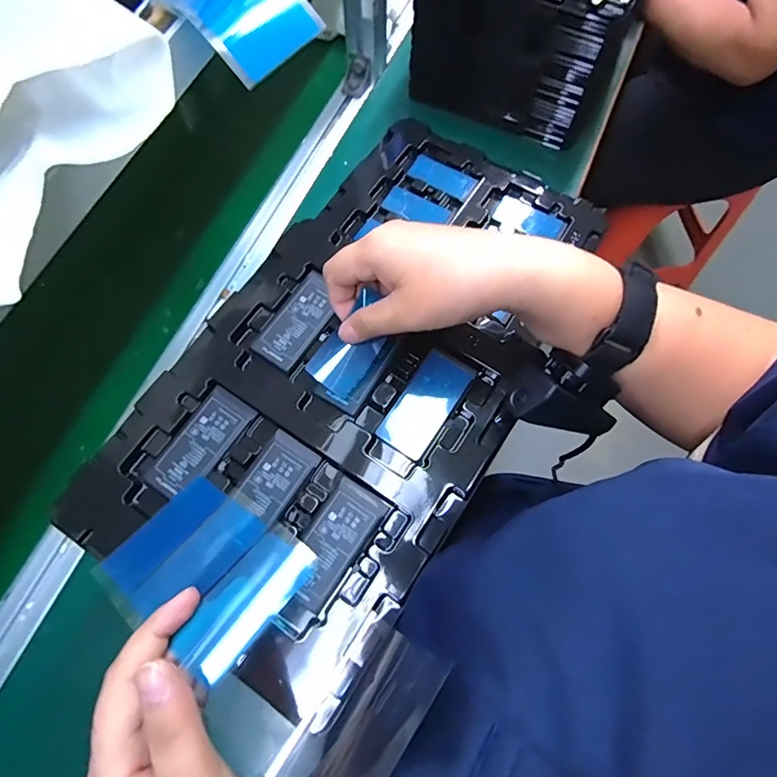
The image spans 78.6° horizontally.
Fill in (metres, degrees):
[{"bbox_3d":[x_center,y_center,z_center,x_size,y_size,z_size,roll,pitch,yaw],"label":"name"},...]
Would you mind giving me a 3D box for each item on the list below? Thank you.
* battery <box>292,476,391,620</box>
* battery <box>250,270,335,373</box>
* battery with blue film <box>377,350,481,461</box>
[{"bbox_3d":[-0.034,0.096,0.298,0.036,0.005,0.075,33,74,11],"label":"battery"},{"bbox_3d":[-0.065,-0.050,0.346,0.035,0.004,0.074,32,74,11],"label":"battery"},{"bbox_3d":[0.027,0.010,0.328,0.035,0.011,0.075,33,74,11],"label":"battery with blue film"}]

